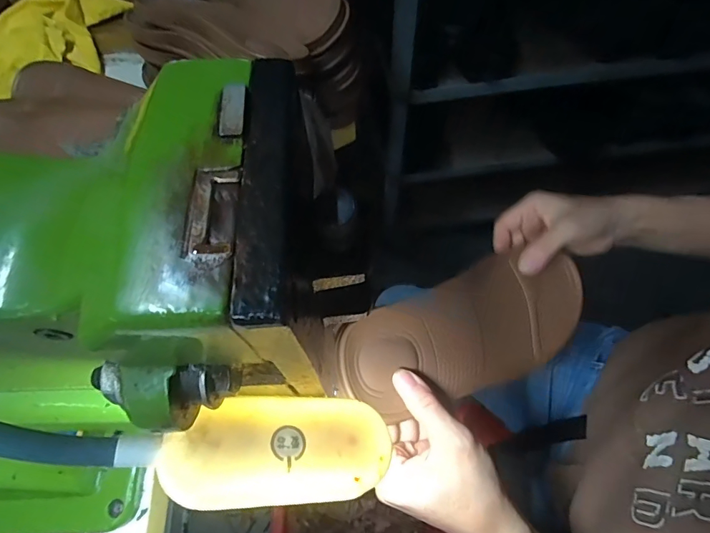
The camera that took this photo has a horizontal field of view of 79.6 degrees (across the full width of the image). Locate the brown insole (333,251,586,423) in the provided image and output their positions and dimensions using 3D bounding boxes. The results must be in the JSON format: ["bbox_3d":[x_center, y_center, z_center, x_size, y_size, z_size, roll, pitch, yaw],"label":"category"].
[{"bbox_3d":[0.099,0.044,0.348,0.262,0.030,0.092,-12,61,-33],"label":"brown insole"}]

